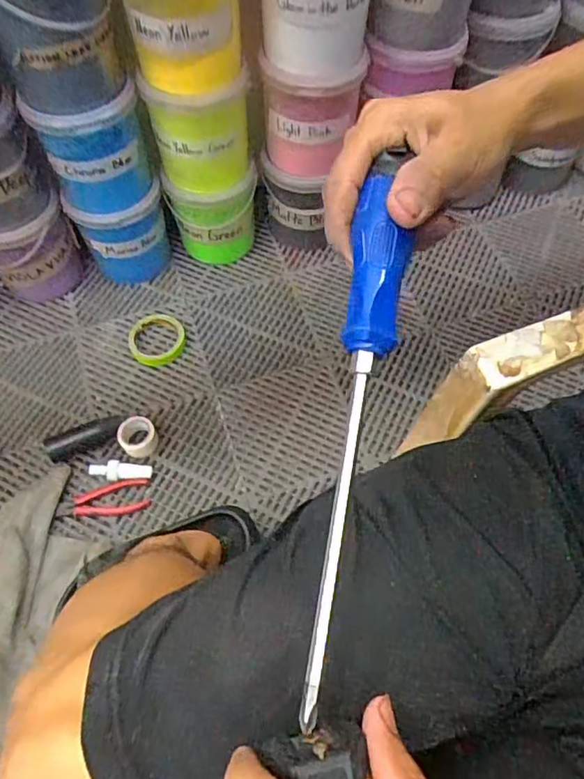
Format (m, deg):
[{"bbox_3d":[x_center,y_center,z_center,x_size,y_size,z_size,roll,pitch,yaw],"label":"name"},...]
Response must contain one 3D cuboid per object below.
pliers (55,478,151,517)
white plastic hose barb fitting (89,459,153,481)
[{"bbox_3d":[-0.283,0.167,0.829,0.134,0.014,0.049,-9,62,-5],"label":"pliers"},{"bbox_3d":[-0.260,0.126,0.846,0.091,0.026,0.028,6,61,3],"label":"white plastic hose barb fitting"}]

